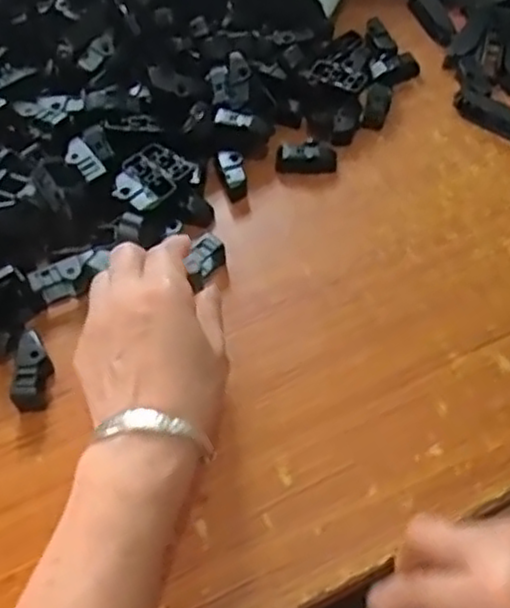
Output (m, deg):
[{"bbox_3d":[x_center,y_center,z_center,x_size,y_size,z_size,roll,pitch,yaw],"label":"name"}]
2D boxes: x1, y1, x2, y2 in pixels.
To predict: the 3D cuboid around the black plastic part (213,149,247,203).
[{"bbox_3d":[-0.017,-0.100,0.546,0.018,0.016,0.042,-17,75,-9],"label":"black plastic part"}]

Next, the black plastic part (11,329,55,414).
[{"bbox_3d":[-0.142,0.042,0.456,0.018,0.020,0.047,-1,56,2],"label":"black plastic part"}]

